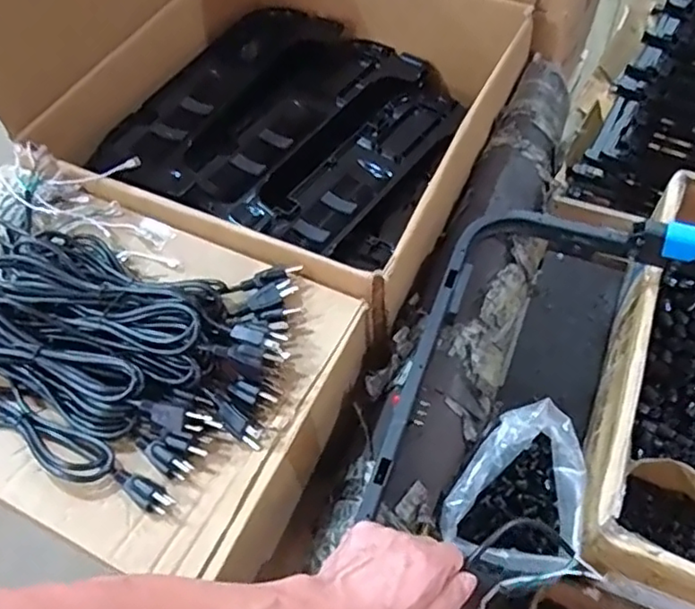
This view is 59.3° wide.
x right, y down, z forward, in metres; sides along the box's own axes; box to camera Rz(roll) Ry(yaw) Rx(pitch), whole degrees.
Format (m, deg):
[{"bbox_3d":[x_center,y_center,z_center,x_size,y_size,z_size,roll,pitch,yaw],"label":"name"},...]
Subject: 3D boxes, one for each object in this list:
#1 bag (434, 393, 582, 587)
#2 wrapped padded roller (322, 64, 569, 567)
[{"bbox_3d":[0.192,0.211,0.659,0.134,0.086,0.185,33,64,23],"label":"bag"},{"bbox_3d":[0.174,-0.057,0.784,0.136,0.105,0.788,17,59,15],"label":"wrapped padded roller"}]

